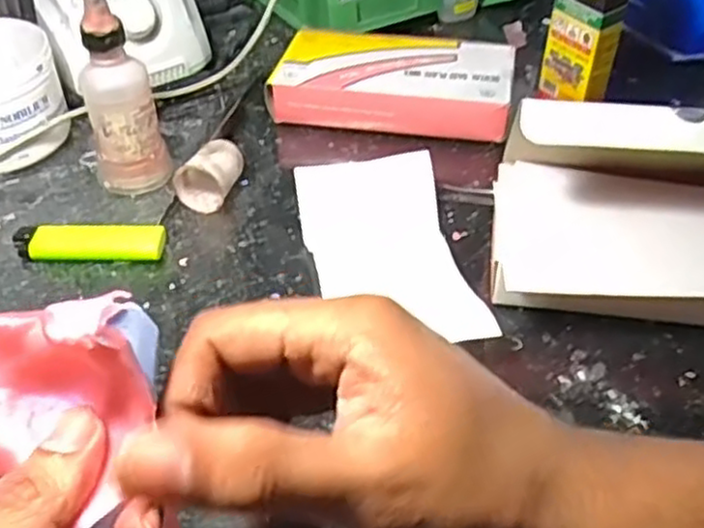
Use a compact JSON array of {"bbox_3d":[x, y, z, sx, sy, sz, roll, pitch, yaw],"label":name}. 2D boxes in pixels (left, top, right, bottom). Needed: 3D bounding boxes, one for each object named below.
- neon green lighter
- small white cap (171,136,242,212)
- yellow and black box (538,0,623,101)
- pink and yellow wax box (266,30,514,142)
[{"bbox_3d":[-0.139,-0.010,0.392,0.078,0.013,0.021,0,43,0],"label":"neon green lighter"},{"bbox_3d":[-0.081,-0.051,0.424,0.032,0.031,0.035,7,44,8],"label":"small white cap"},{"bbox_3d":[0.147,-0.151,0.462,0.024,0.122,0.041,-22,47,-22],"label":"yellow and black box"},{"bbox_3d":[0.029,-0.121,0.494,0.153,0.034,0.085,10,44,10],"label":"pink and yellow wax box"}]

